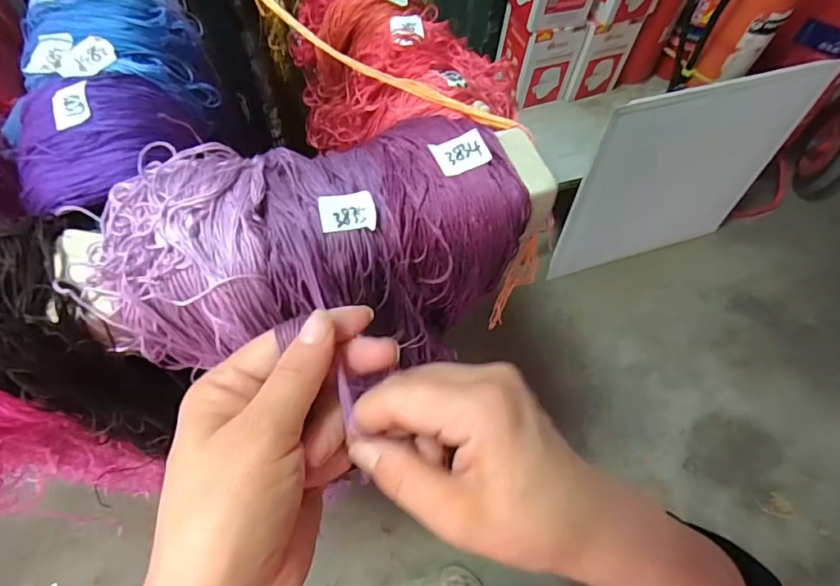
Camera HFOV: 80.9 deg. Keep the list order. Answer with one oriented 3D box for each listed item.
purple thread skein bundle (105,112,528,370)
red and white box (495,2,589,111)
[{"bbox_3d":[-0.046,-0.019,0.278,0.202,0.101,0.091,-9,62,-8],"label":"purple thread skein bundle"},{"bbox_3d":[0.267,-0.546,1.128,0.138,0.177,0.122,-15,63,-11],"label":"red and white box"}]

